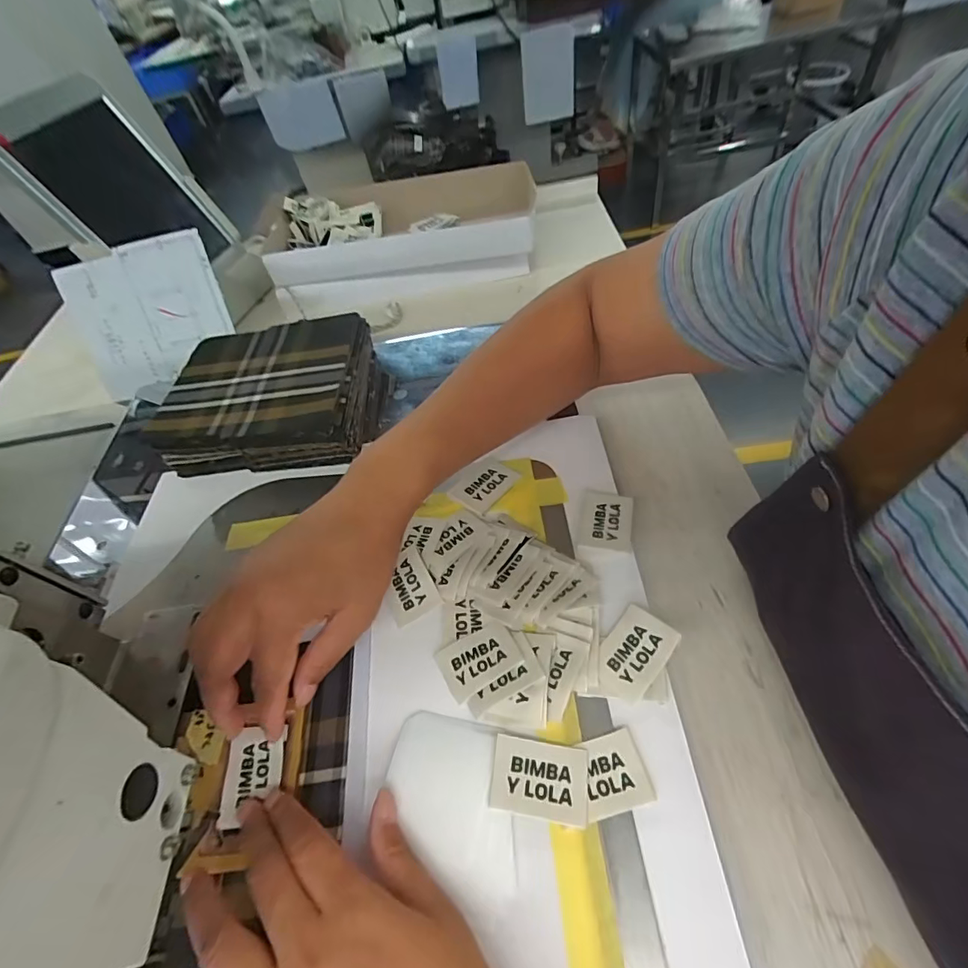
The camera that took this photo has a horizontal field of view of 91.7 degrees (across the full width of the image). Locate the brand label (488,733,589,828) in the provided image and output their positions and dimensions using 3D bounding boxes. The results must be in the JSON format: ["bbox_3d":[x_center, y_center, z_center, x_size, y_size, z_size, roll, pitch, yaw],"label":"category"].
[{"bbox_3d":[0.029,0.153,0.245,0.048,0.004,0.034,7,52,8],"label":"brand label"}]

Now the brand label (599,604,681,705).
[{"bbox_3d":[0.087,0.098,0.273,0.035,0.005,0.050,28,72,35],"label":"brand label"}]

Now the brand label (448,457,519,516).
[{"bbox_3d":[0.001,-0.002,0.361,0.036,0.004,0.048,32,66,30],"label":"brand label"}]

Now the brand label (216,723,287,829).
[{"bbox_3d":[-0.131,0.165,0.267,0.033,0.005,0.045,-6,55,-2],"label":"brand label"}]

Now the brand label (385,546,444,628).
[{"bbox_3d":[-0.052,0.069,0.320,0.032,0.004,0.046,-29,65,-5],"label":"brand label"}]

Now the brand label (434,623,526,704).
[{"bbox_3d":[-0.003,0.107,0.284,0.047,0.006,0.034,-28,44,-2],"label":"brand label"}]

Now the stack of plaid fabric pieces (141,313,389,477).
[{"bbox_3d":[-0.194,-0.086,0.439,0.181,0.051,0.158,-6,53,7],"label":"stack of plaid fabric pieces"}]

